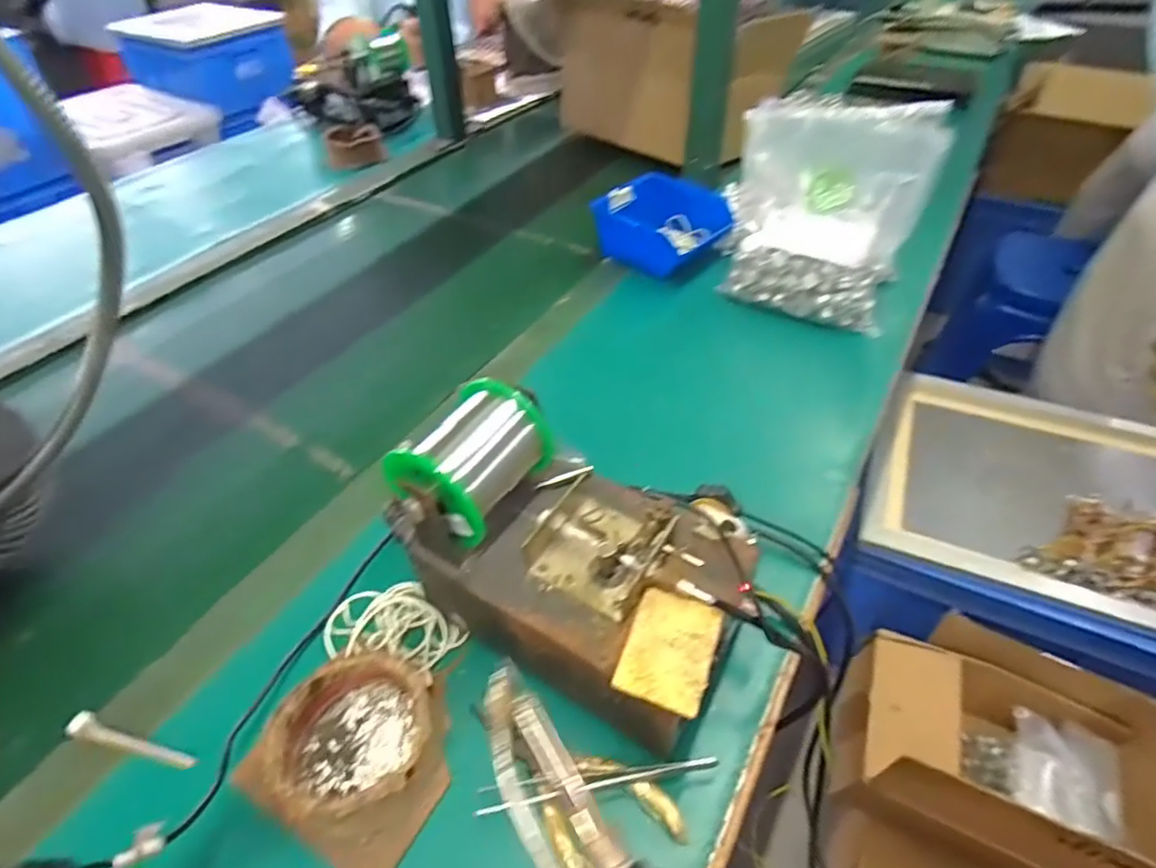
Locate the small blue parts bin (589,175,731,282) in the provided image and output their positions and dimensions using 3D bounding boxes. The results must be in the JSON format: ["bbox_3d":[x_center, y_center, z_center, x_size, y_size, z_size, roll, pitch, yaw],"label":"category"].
[{"bbox_3d":[0.105,-0.249,0.732,0.130,0.061,0.136,32,54,30],"label":"small blue parts bin"}]

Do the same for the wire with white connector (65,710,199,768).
[{"bbox_3d":[-0.260,0.178,0.353,0.083,0.012,0.014,12,46,16],"label":"wire with white connector"}]

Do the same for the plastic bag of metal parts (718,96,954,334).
[{"bbox_3d":[0.238,-0.223,0.616,0.188,0.165,0.129,17,48,18],"label":"plastic bag of metal parts"}]

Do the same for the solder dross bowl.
[{"bbox_3d":[-0.121,0.166,0.335,0.076,0.041,0.081,-1,45,1],"label":"solder dross bowl"}]

